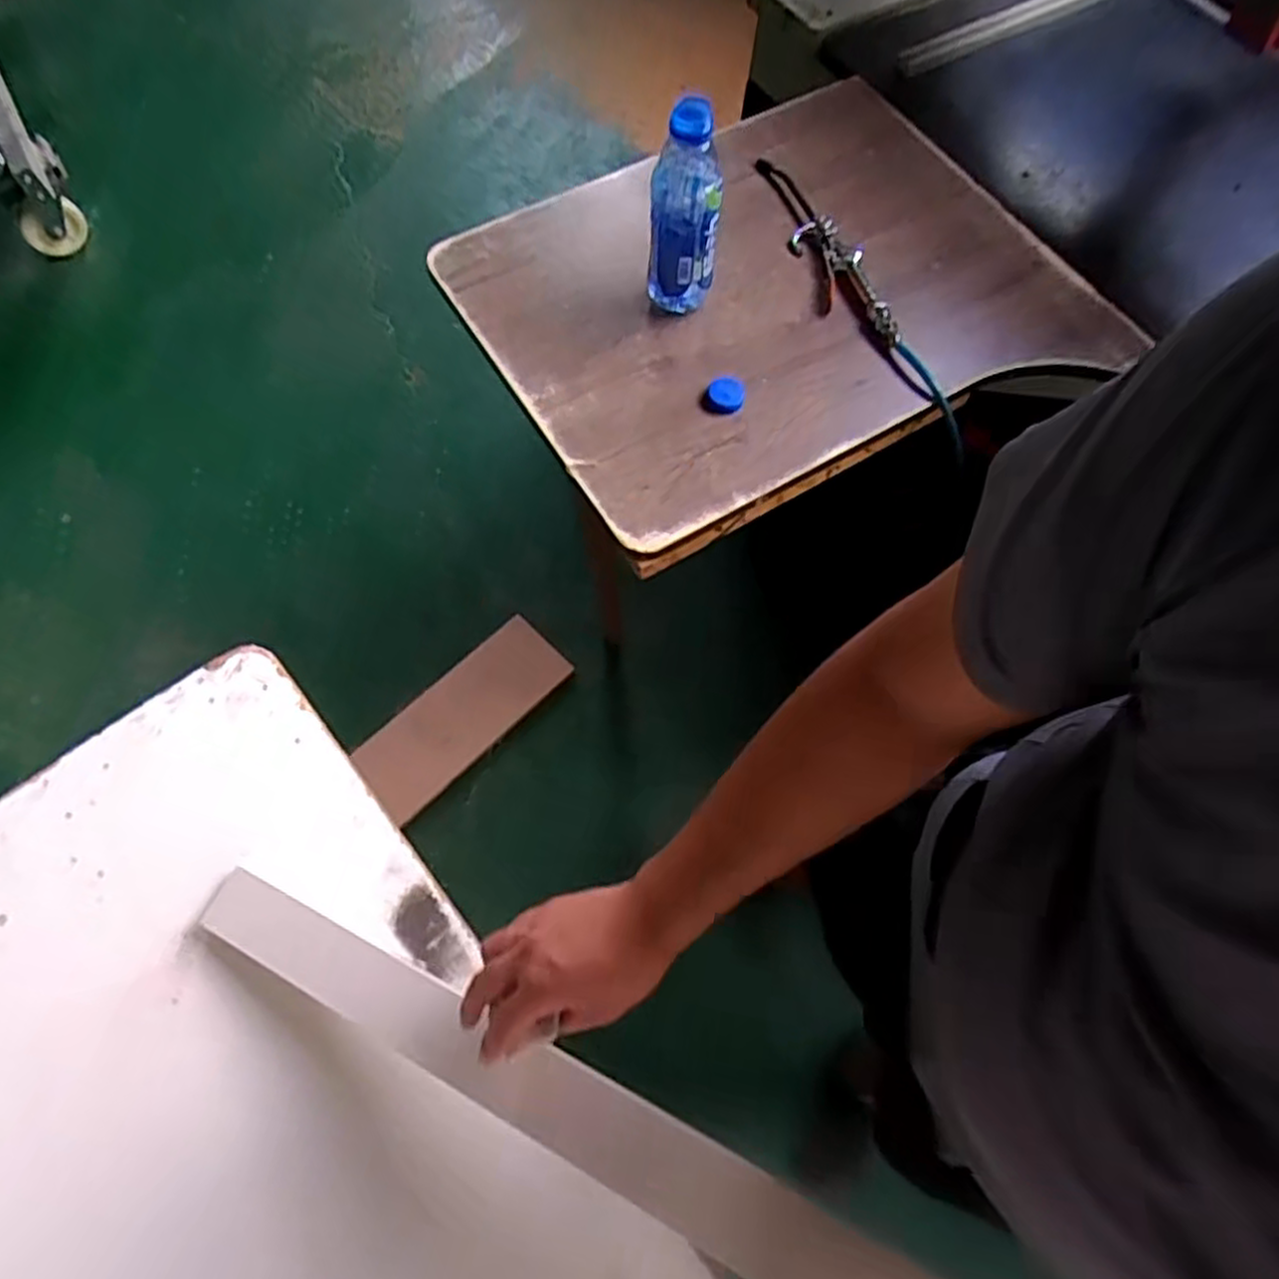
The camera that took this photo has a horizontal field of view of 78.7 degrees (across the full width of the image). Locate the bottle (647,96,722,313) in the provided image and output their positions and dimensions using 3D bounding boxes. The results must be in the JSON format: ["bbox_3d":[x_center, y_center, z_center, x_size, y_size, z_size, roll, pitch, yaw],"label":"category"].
[{"bbox_3d":[0.045,-0.423,0.771,0.067,0.209,0.060,3,67,0],"label":"bottle"}]

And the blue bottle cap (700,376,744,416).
[{"bbox_3d":[0.089,-0.256,0.815,0.040,0.017,0.044,0,67,-1],"label":"blue bottle cap"}]

